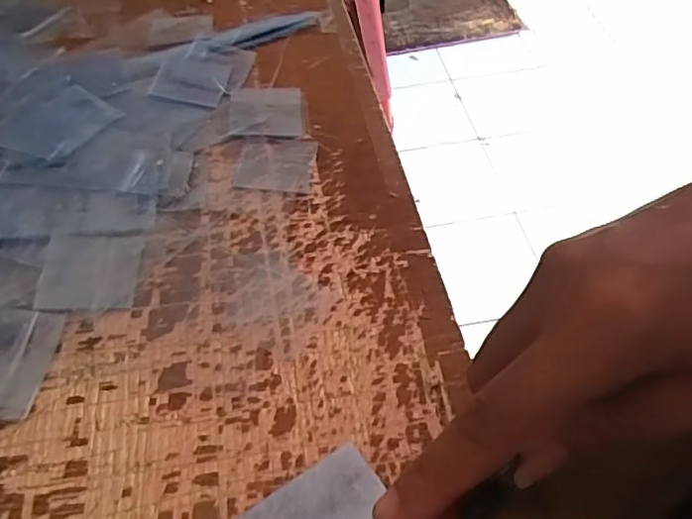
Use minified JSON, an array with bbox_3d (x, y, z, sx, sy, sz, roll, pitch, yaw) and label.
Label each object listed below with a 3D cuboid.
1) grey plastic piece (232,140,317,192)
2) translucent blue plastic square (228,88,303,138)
[{"bbox_3d":[-0.042,-0.059,0.349,0.044,0.004,0.044,5,52,2],"label":"grey plastic piece"},{"bbox_3d":[-0.052,-0.099,0.378,0.049,0.004,0.048,0,52,-1],"label":"translucent blue plastic square"}]

